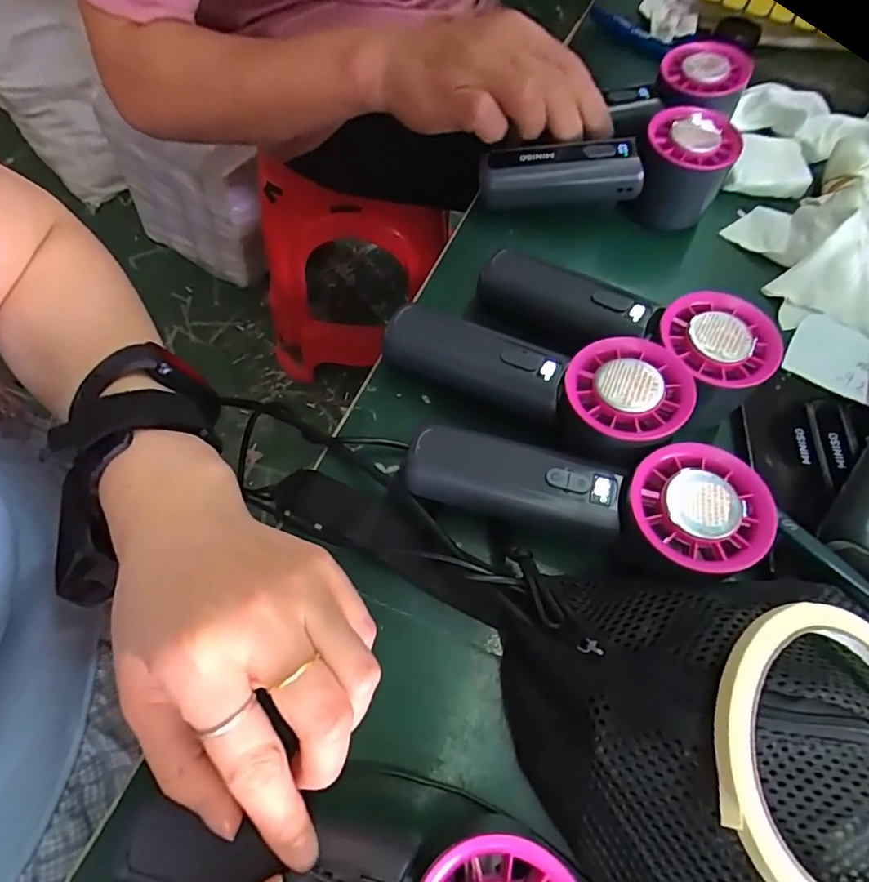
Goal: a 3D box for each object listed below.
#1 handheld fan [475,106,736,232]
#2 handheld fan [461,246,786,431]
[{"bbox_3d":[0.112,-0.178,0.353,0.161,0.055,0.057,-4,64,-3],"label":"handheld fan"},{"bbox_3d":[0.095,-0.060,0.294,0.158,0.052,0.065,22,65,9],"label":"handheld fan"}]

